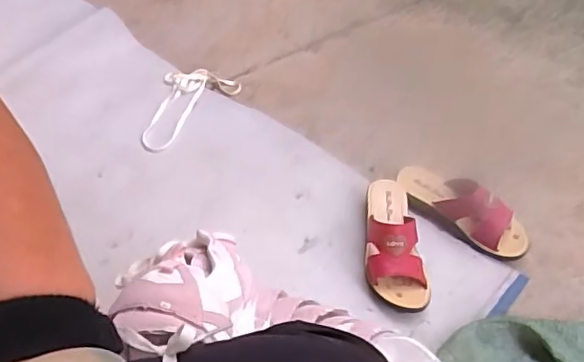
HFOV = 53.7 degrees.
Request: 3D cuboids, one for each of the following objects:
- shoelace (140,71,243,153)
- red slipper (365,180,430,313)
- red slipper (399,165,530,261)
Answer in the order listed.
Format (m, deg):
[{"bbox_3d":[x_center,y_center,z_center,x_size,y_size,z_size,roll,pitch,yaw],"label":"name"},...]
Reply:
[{"bbox_3d":[-0.225,-0.156,1.124,0.137,0.022,0.239,30,55,23],"label":"shoelace"},{"bbox_3d":[0.151,0.083,0.877,0.085,0.071,0.229,-3,49,-3],"label":"red slipper"},{"bbox_3d":[0.274,0.043,0.936,0.225,0.083,0.081,35,57,26],"label":"red slipper"}]

